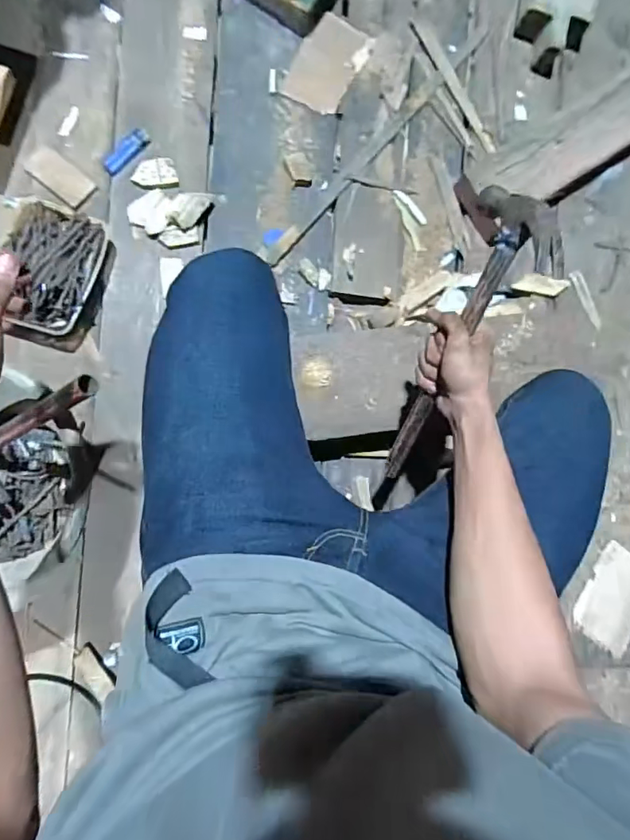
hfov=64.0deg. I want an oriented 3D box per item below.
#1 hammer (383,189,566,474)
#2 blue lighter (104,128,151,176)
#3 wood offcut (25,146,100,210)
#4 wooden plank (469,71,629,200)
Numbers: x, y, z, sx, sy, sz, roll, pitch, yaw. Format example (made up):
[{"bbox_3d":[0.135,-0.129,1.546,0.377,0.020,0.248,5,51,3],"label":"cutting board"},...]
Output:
[{"bbox_3d":[0.152,-0.058,0.515,0.021,0.113,0.321,4,114,-27],"label":"hammer"},{"bbox_3d":[-0.273,-0.389,0.732,0.022,0.016,0.081,44,81,-3],"label":"blue lighter"},{"bbox_3d":[-0.365,-0.348,0.721,0.095,0.008,0.049,38,82,-4],"label":"wood offcut"},{"bbox_3d":[0.623,-0.587,0.869,0.890,0.051,0.122,-33,91,-9],"label":"wooden plank"}]

